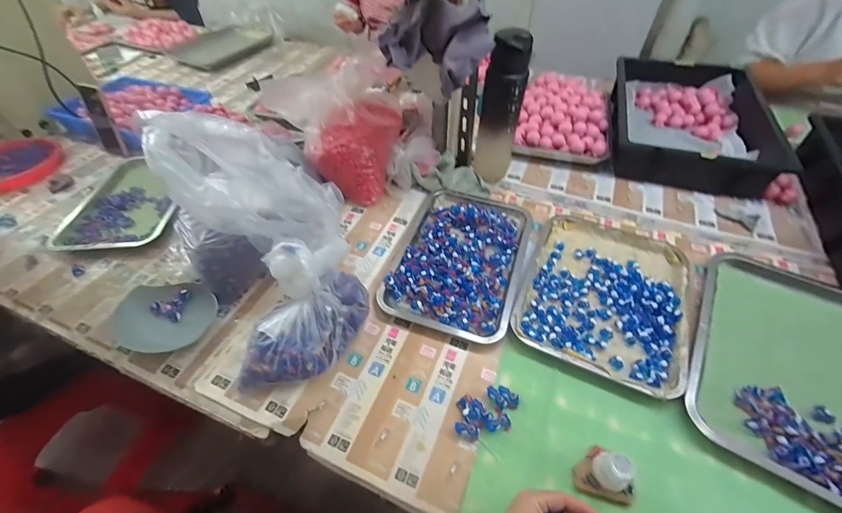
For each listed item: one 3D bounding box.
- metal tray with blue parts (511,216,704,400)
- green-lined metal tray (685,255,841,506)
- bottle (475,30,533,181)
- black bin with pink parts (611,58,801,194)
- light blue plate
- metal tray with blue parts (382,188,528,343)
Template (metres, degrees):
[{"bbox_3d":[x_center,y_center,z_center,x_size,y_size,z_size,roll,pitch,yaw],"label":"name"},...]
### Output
[{"bbox_3d":[0.306,0.047,0.579,0.252,0.021,0.322,20,53,18],"label":"metal tray with blue parts"},{"bbox_3d":[0.537,0.154,0.491,0.274,0.021,0.339,25,55,21],"label":"green-lined metal tray"},{"bbox_3d":[0.155,-0.277,0.693,0.073,0.284,0.061,0,50,3],"label":"bottle"},{"bbox_3d":[0.618,-0.326,0.838,0.301,0.096,0.505,14,52,13],"label":"black bin with pink parts"},{"bbox_3d":[-0.392,0.090,0.548,0.131,0.032,0.121,-1,50,1],"label":"light blue plate"},{"bbox_3d":[0.073,-0.004,0.626,0.204,0.032,0.298,15,52,14],"label":"metal tray with blue parts"}]

